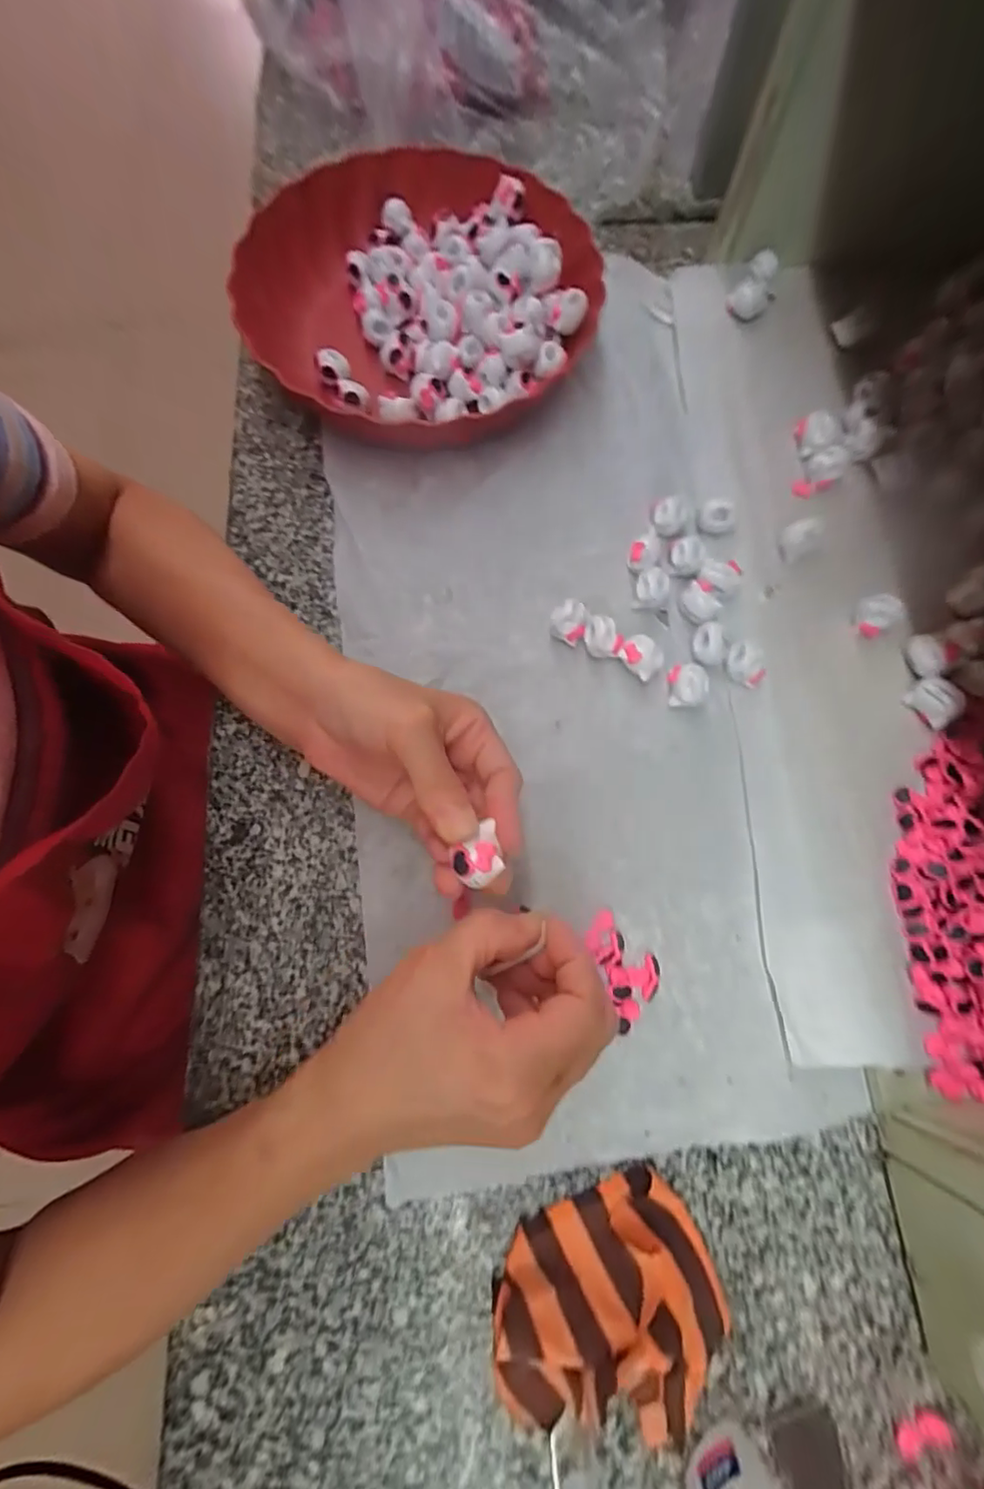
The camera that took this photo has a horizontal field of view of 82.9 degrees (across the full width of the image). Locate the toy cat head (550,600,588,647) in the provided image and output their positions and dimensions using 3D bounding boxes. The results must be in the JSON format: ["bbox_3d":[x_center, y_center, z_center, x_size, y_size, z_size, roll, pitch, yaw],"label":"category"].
[{"bbox_3d":[0.048,-0.077,0.349,0.023,0.020,0.024,24,76,7],"label":"toy cat head"}]

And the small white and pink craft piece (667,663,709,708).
[{"bbox_3d":[0.118,-0.035,0.338,0.021,0.016,0.023,6,75,2],"label":"small white and pink craft piece"}]

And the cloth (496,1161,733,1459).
[{"bbox_3d":[0.054,0.266,0.250,0.107,0.027,0.096,-22,75,-6],"label":"cloth"}]

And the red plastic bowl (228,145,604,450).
[{"bbox_3d":[-0.047,-0.316,0.398,0.234,0.046,0.250,0,75,1],"label":"red plastic bowl"}]

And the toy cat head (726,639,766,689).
[{"bbox_3d":[0.156,-0.049,0.339,0.026,0.012,0.022,37,78,10],"label":"toy cat head"}]

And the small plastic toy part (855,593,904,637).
[{"bbox_3d":[0.228,-0.077,0.331,0.023,0.018,0.020,-31,77,-8],"label":"small plastic toy part"}]

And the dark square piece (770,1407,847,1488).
[{"bbox_3d":[0.141,0.316,0.247,0.028,0.006,0.031,-9,75,-2],"label":"dark square piece"}]

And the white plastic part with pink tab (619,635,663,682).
[{"bbox_3d":[0.091,-0.053,0.341,0.023,0.020,0.018,42,79,11],"label":"white plastic part with pink tab"}]

